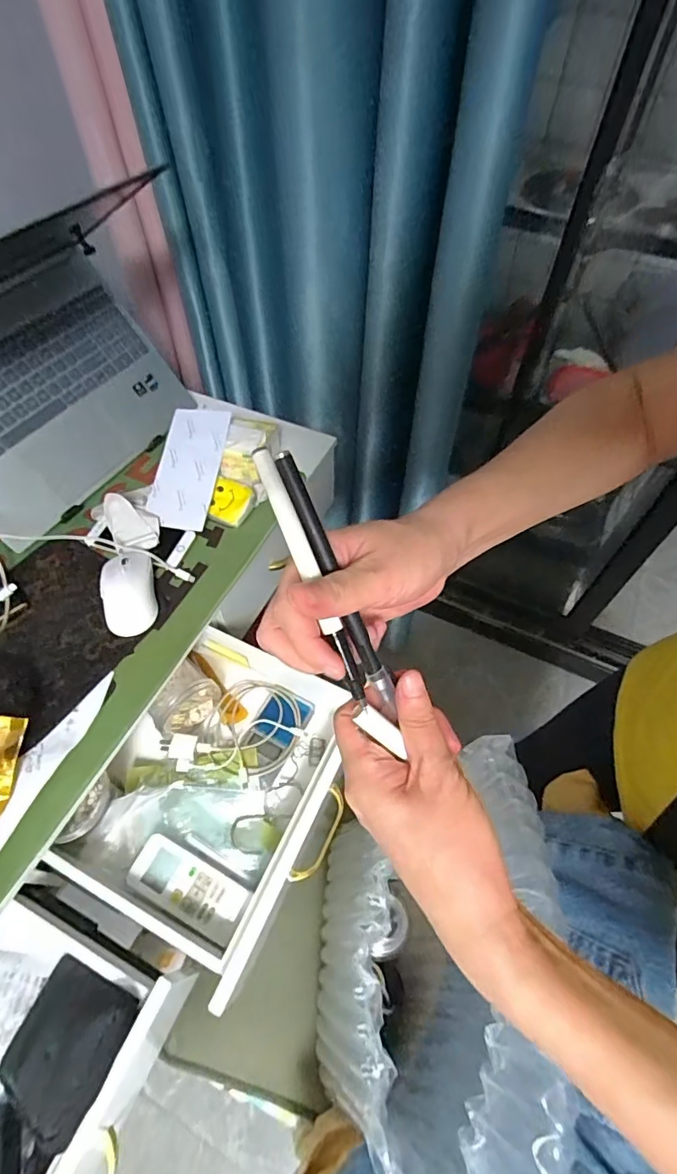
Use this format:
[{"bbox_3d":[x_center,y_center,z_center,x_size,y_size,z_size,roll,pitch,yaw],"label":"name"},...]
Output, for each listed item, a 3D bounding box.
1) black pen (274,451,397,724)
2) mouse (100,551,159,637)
[{"bbox_3d":[0.002,0.004,0.242,0.011,0.008,0.142,-26,103,-16],"label":"black pen"},{"bbox_3d":[-0.253,0.006,0.602,0.057,0.028,0.106,-12,58,-8],"label":"mouse"}]

